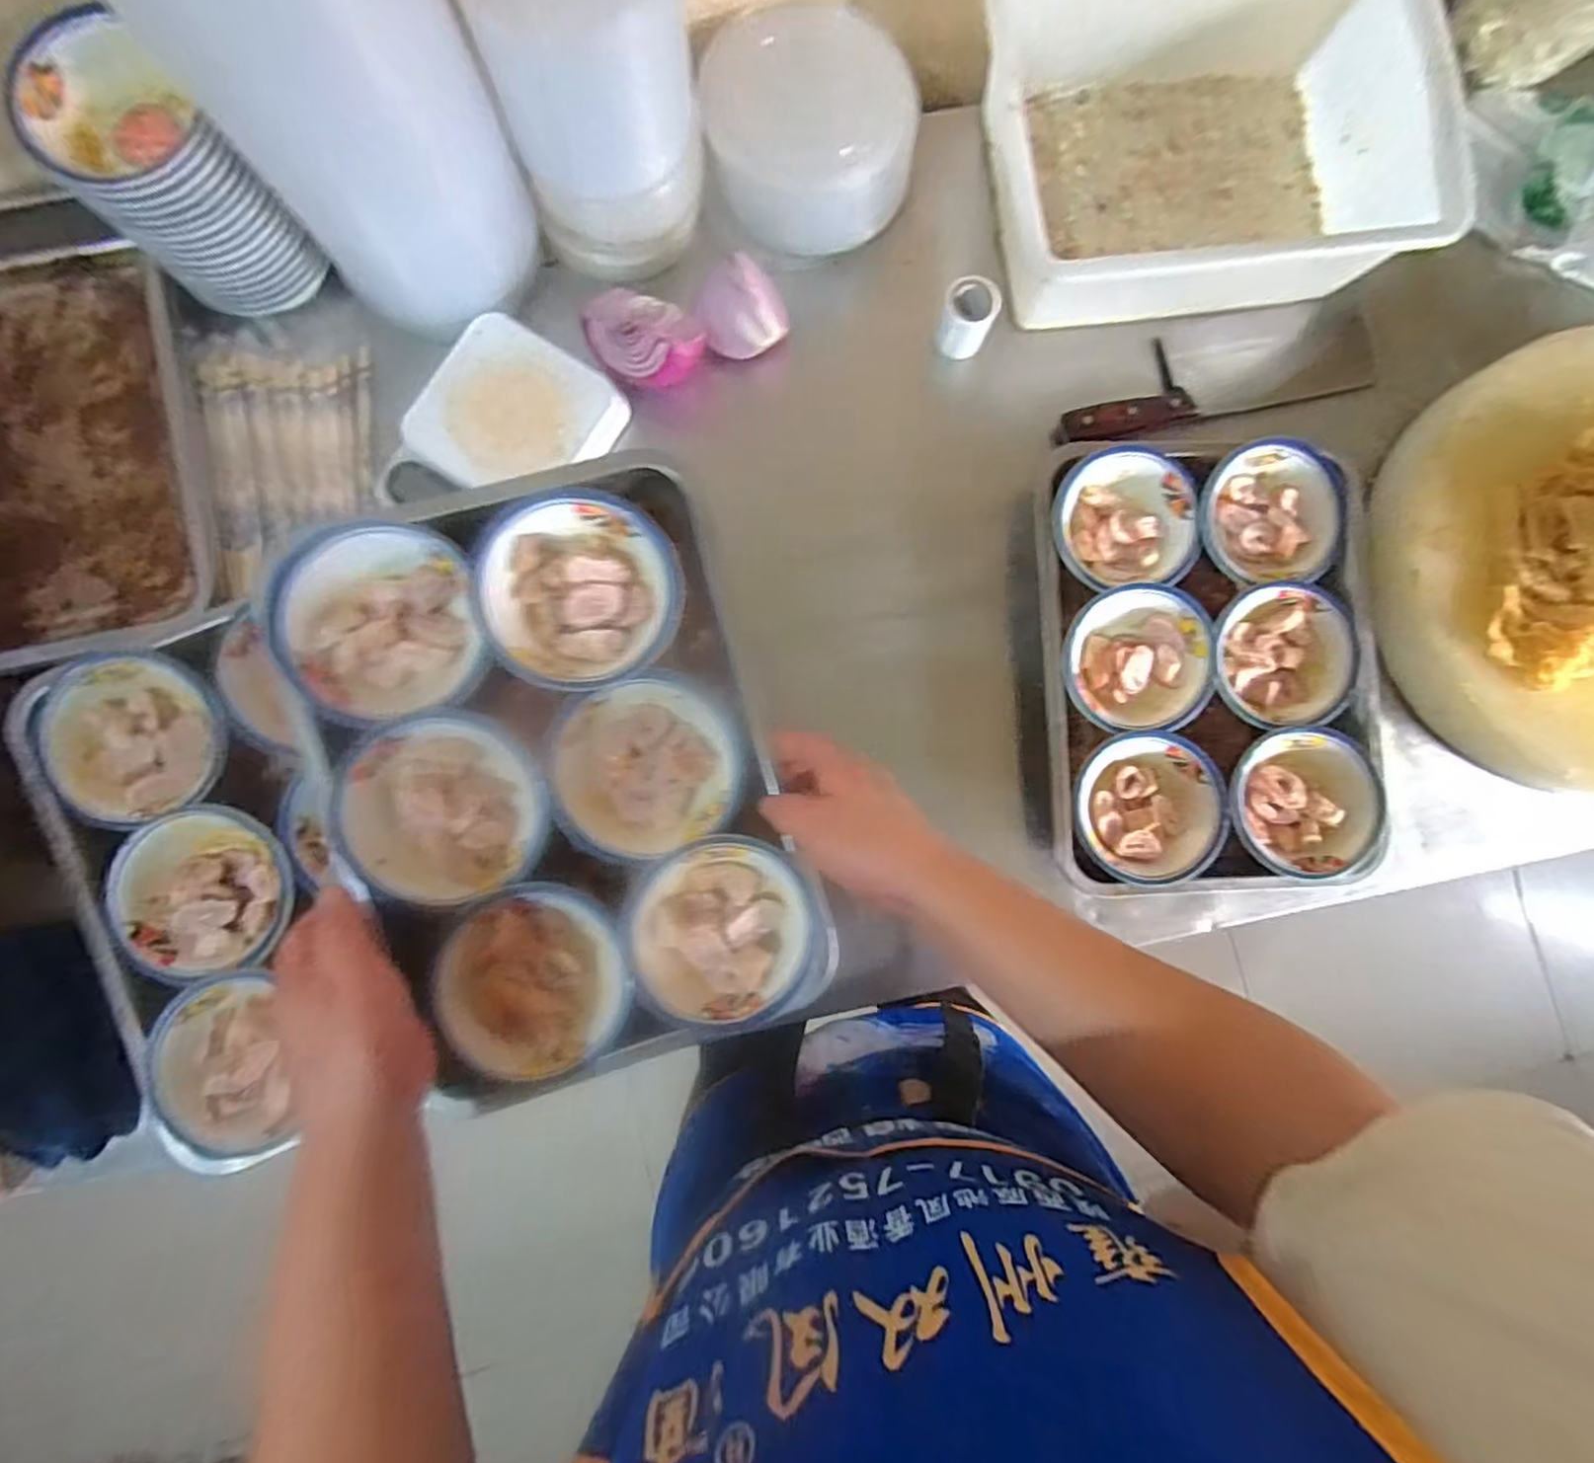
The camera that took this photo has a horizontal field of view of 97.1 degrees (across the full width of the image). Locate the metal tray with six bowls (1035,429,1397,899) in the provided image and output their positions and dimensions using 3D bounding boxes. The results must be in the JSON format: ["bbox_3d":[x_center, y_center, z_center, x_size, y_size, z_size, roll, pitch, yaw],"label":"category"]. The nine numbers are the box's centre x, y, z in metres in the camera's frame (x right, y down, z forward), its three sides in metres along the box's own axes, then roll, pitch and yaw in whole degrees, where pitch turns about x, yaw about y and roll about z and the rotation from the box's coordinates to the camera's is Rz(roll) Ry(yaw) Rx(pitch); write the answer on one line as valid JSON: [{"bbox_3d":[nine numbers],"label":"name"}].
[{"bbox_3d":[0.363,-0.065,0.625,0.287,0.054,0.410,-2,86,-2],"label":"metal tray with six bowls"}]

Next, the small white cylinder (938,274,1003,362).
[{"bbox_3d":[0.151,-0.367,0.626,0.050,0.052,0.047,0,86,-2],"label":"small white cylinder"}]

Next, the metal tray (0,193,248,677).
[{"bbox_3d":[-0.638,-0.242,0.592,0.289,0.057,0.386,-10,87,-3],"label":"metal tray"}]

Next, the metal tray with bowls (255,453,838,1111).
[{"bbox_3d":[-0.152,0.034,0.459,0.271,0.059,0.371,-17,87,-3],"label":"metal tray with bowls"}]

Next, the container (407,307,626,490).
[{"bbox_3d":[-0.244,-0.270,0.605,0.146,0.035,0.144,34,86,0],"label":"container"}]

